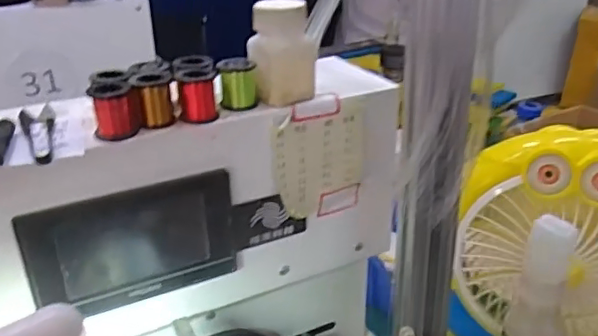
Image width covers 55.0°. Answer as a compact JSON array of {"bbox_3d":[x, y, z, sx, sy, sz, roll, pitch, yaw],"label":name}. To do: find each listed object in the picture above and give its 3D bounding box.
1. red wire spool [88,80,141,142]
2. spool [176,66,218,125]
[{"bbox_3d":[-0.116,-0.038,0.364,0.026,0.034,0.033,-7,26,-12],"label":"red wire spool"},{"bbox_3d":[-0.068,-0.051,0.387,0.024,0.034,0.027,-3,25,-3],"label":"spool"}]

